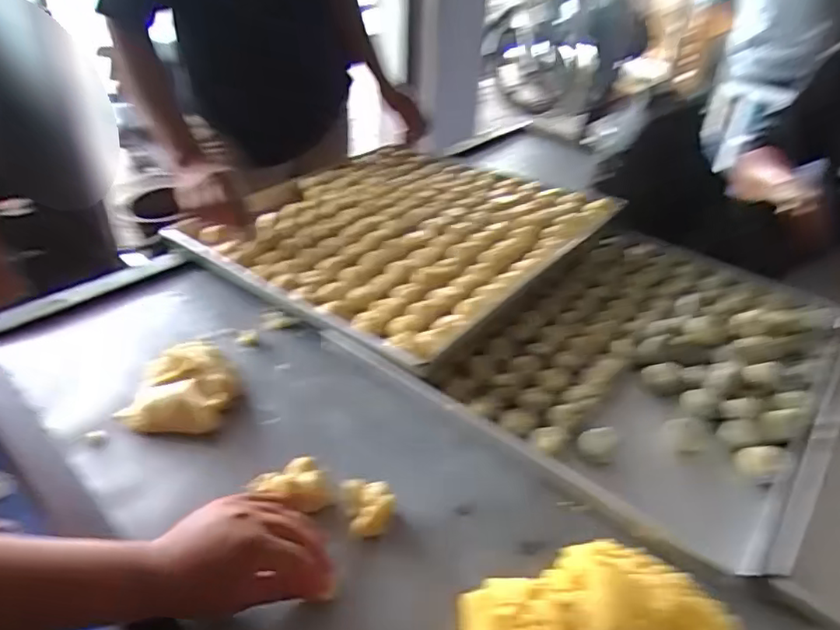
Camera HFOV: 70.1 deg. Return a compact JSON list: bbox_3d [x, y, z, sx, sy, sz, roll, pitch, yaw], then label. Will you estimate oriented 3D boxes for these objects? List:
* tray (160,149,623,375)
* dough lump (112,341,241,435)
[{"bbox_3d":[-0.026,-0.139,0.922,0.482,0.049,0.495,29,44,30],"label":"tray"},{"bbox_3d":[-0.260,0.079,0.666,0.110,0.035,0.114,6,37,5],"label":"dough lump"}]

